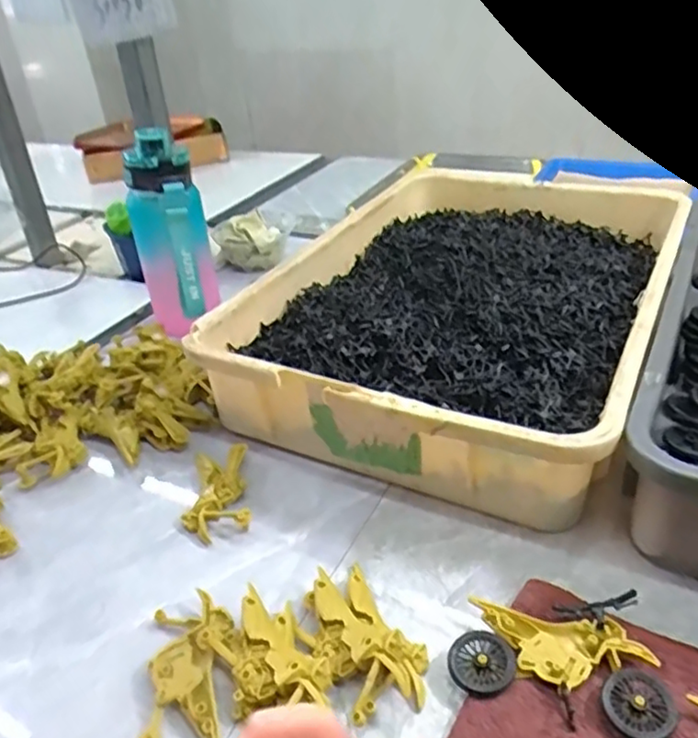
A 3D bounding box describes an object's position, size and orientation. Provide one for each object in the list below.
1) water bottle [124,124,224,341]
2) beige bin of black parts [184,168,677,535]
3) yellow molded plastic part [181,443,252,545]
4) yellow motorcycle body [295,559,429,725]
[{"bbox_3d":[-0.196,-0.138,0.727,0.080,0.218,0.094,-14,34,-13],"label":"water bottle"},{"bbox_3d":[0.131,-0.073,0.674,0.348,0.098,0.510,14,38,27],"label":"beige bin of black parts"},{"bbox_3d":[-0.107,0.098,0.524,0.050,0.016,0.089,-10,34,-6],"label":"yellow molded plastic part"},{"bbox_3d":[0.005,0.162,0.399,0.058,0.030,0.099,-23,37,-24],"label":"yellow motorcycle body"}]

